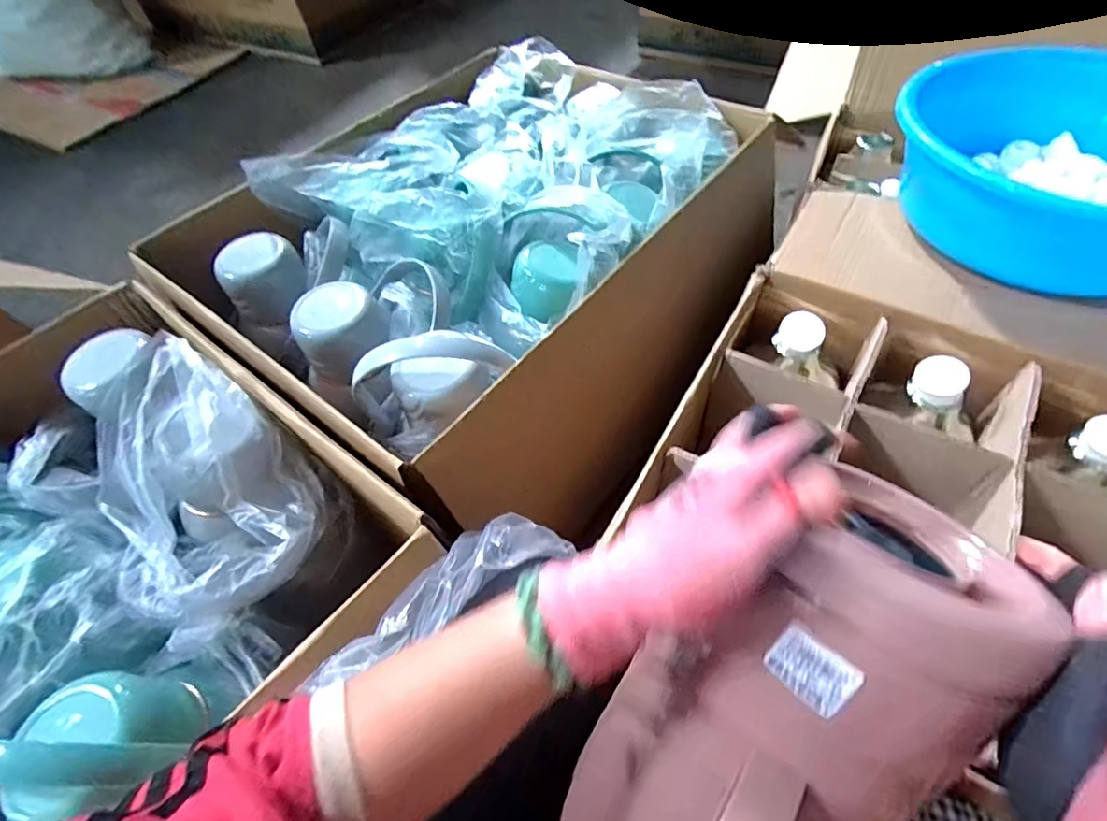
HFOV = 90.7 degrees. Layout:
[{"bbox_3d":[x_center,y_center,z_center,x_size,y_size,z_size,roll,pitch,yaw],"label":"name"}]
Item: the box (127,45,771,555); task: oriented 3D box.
[{"bbox_3d":[-0.069,-0.213,0.746,0.491,0.263,0.656,30,62,24],"label":"box"}]

